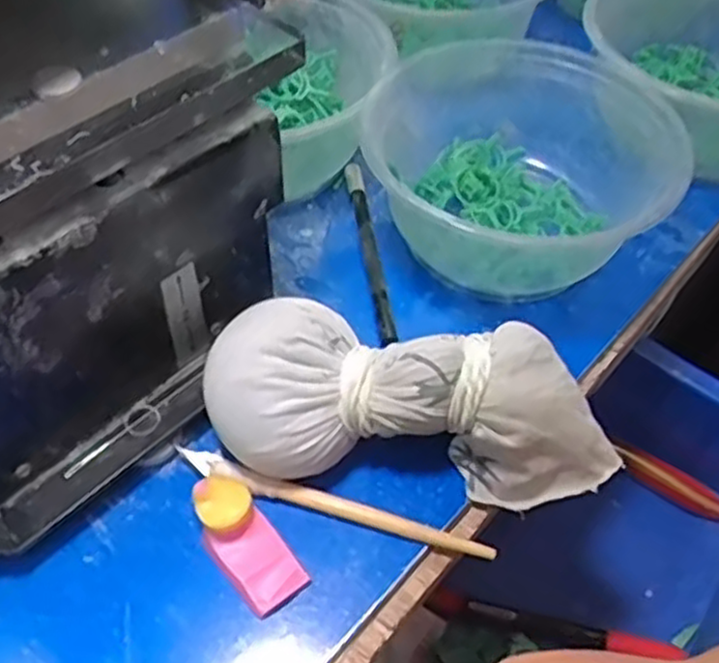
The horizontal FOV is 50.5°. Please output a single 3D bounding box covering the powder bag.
[{"bbox_3d":[0.020,0.025,0.276,0.145,0.050,0.052,1,51,-2],"label":"powder bag"}]

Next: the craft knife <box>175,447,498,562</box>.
[{"bbox_3d":[-0.010,0.062,0.272,0.116,0.008,0.008,16,52,11],"label":"craft knife"}]

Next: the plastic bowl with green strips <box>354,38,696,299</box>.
[{"bbox_3d":[0.068,-0.065,0.342,0.128,0.065,0.129,1,51,-1],"label":"plastic bowl with green strips"}]

